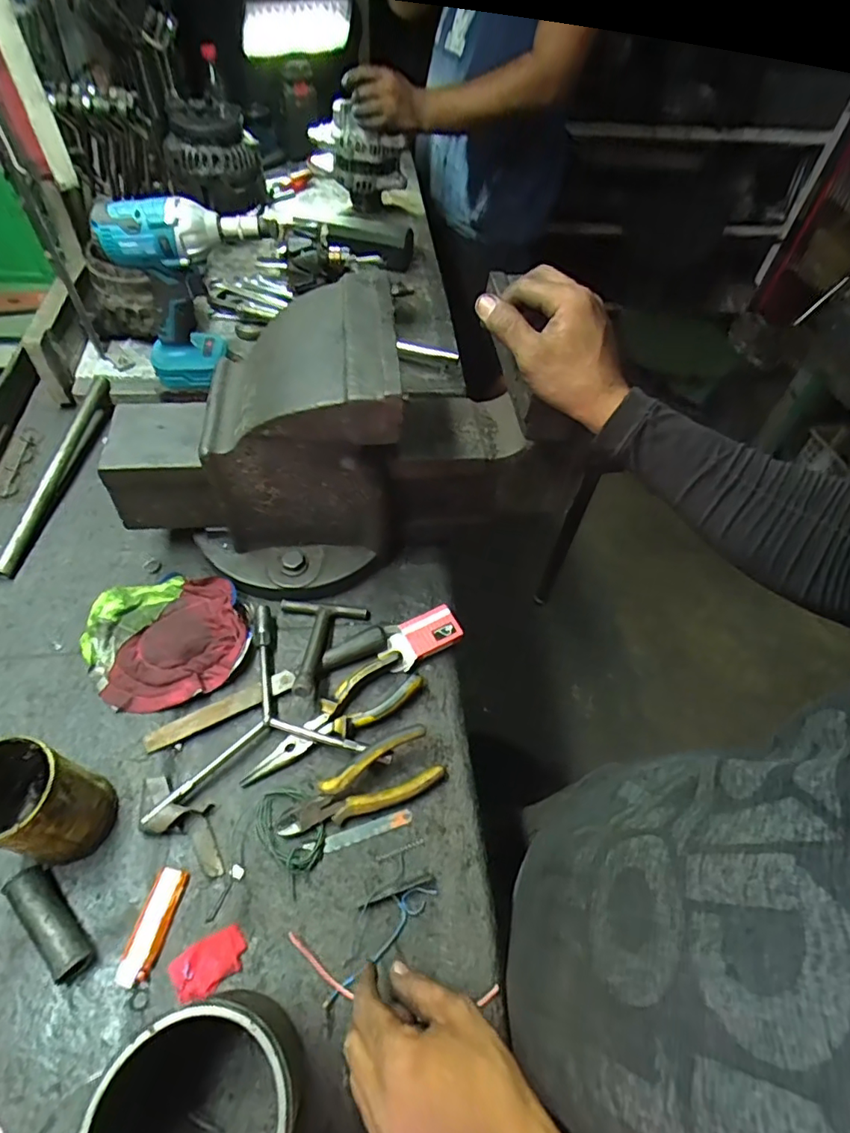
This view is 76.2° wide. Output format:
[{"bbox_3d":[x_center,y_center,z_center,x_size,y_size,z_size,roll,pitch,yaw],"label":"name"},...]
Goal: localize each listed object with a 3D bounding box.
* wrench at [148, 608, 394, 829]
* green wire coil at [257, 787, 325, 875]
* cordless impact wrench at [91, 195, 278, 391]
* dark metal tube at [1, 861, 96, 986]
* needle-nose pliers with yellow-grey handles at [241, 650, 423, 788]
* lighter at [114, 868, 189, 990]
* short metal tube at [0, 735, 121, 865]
[{"bbox_3d":[-0.186,0.155,0.519,0.198,0.039,0.200,-33,63,-25],"label":"wrench"},{"bbox_3d":[-0.122,0.237,0.492,0.055,0.011,0.076,-29,61,-23],"label":"green wire coil"},{"bbox_3d":[-0.265,-0.322,0.646,0.178,0.204,0.063,-17,57,-16],"label":"cordless impact wrench"},{"bbox_3d":[-0.300,0.281,0.432,0.093,0.027,0.026,39,60,21],"label":"dark metal tube"},{"bbox_3d":[-0.095,0.151,0.544,0.189,0.026,0.062,-27,61,-22],"label":"needle-nose pliers with yellow-grey handles"},{"bbox_3d":[-0.222,0.290,0.439,0.027,0.008,0.079,12,54,4],"label":"lighter"},{"bbox_3d":[-0.312,0.192,0.441,0.078,0.114,0.075,18,55,8],"label":"short metal tube"}]

